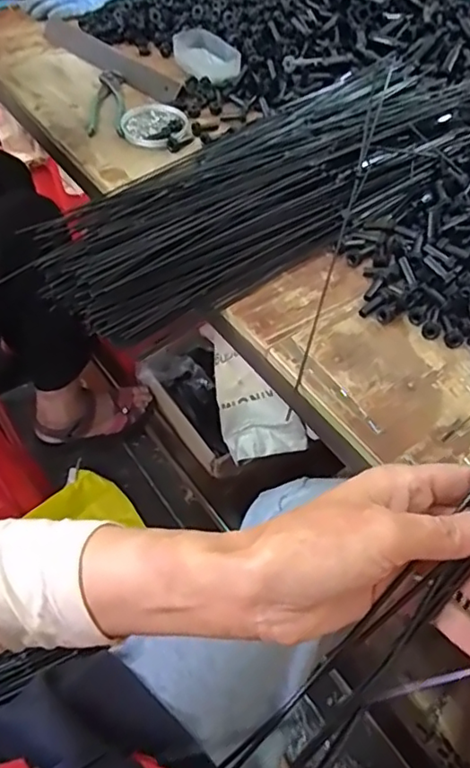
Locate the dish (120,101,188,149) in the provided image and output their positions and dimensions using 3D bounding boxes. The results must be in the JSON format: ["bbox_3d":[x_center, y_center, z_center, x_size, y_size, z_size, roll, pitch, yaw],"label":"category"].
[{"bbox_3d":[-0.112,-0.361,0.803,0.088,0.016,0.097,-1,53,-4],"label":"dish"}]

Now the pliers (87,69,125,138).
[{"bbox_3d":[-0.184,-0.404,0.825,0.048,0.018,0.146,-3,53,-5],"label":"pliers"}]

